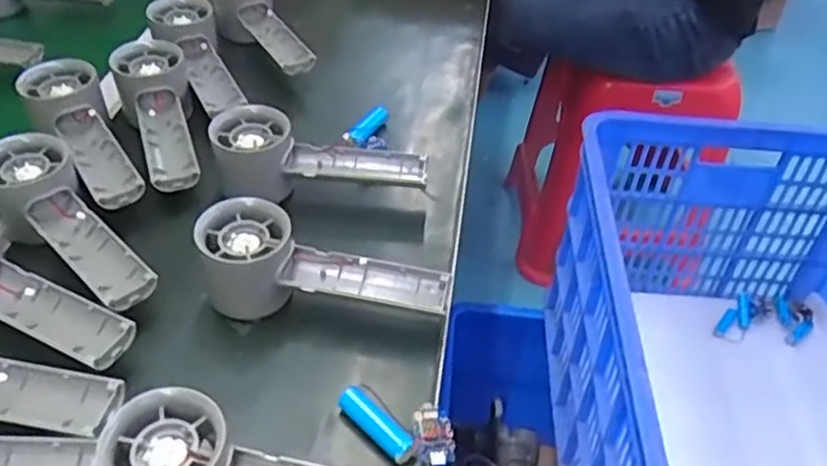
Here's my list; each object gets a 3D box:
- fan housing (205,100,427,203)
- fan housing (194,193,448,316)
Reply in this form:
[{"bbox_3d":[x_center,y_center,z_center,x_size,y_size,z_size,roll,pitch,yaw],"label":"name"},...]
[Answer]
[{"bbox_3d":[-0.069,-0.056,0.531,0.158,0.060,0.050,-2,43,-6],"label":"fan housing"},{"bbox_3d":[-0.056,0.022,0.446,0.158,0.057,0.053,5,43,1],"label":"fan housing"}]

